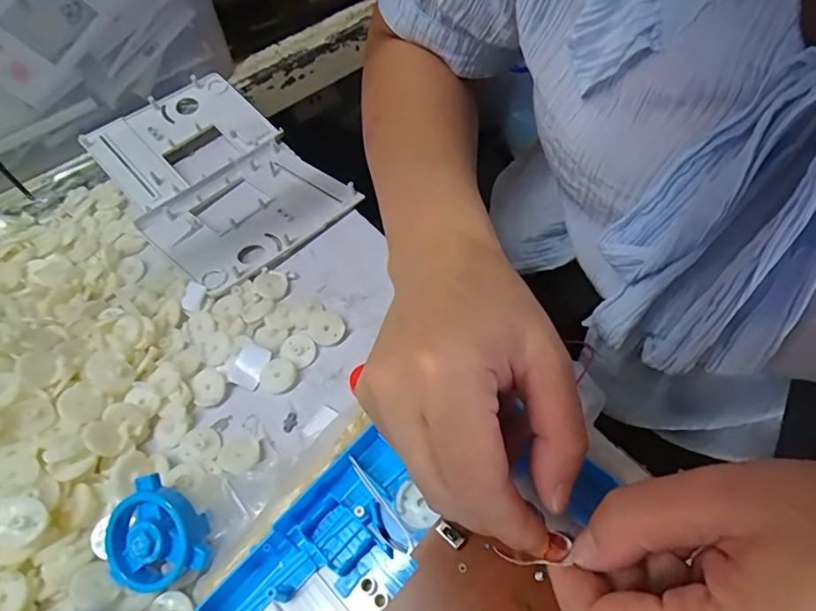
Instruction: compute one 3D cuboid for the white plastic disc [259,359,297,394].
[{"bbox_3d":[-0.083,0.045,0.323,0.021,0.006,0.022,-4,54,6],"label":"white plastic disc"}]

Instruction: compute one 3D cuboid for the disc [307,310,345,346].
[{"bbox_3d":[-0.055,0.015,0.340,0.023,0.007,0.026,-30,56,-13],"label":"disc"}]

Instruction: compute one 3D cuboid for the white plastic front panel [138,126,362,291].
[{"bbox_3d":[-0.131,-0.079,0.413,0.144,0.012,0.122,-41,59,-19],"label":"white plastic front panel"}]

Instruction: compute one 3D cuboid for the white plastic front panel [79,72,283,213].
[{"bbox_3d":[-0.211,-0.161,0.470,0.140,0.023,0.123,-41,59,-19],"label":"white plastic front panel"}]

